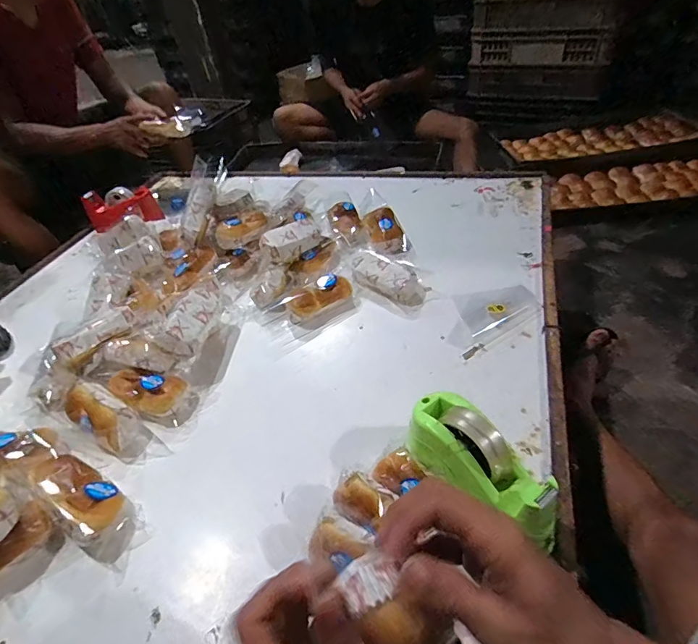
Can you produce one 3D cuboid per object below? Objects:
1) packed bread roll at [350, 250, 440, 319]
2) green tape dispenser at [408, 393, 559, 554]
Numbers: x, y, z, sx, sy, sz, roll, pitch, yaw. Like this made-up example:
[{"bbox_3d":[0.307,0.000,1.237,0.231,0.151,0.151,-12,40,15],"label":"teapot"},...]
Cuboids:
[{"bbox_3d":[0.076,-0.096,0.851,0.101,0.078,0.185,-36,50,-27],"label":"packed bread roll"},{"bbox_3d":[0.150,0.174,0.503,0.077,0.112,0.189,-28,47,-21],"label":"green tape dispenser"}]

